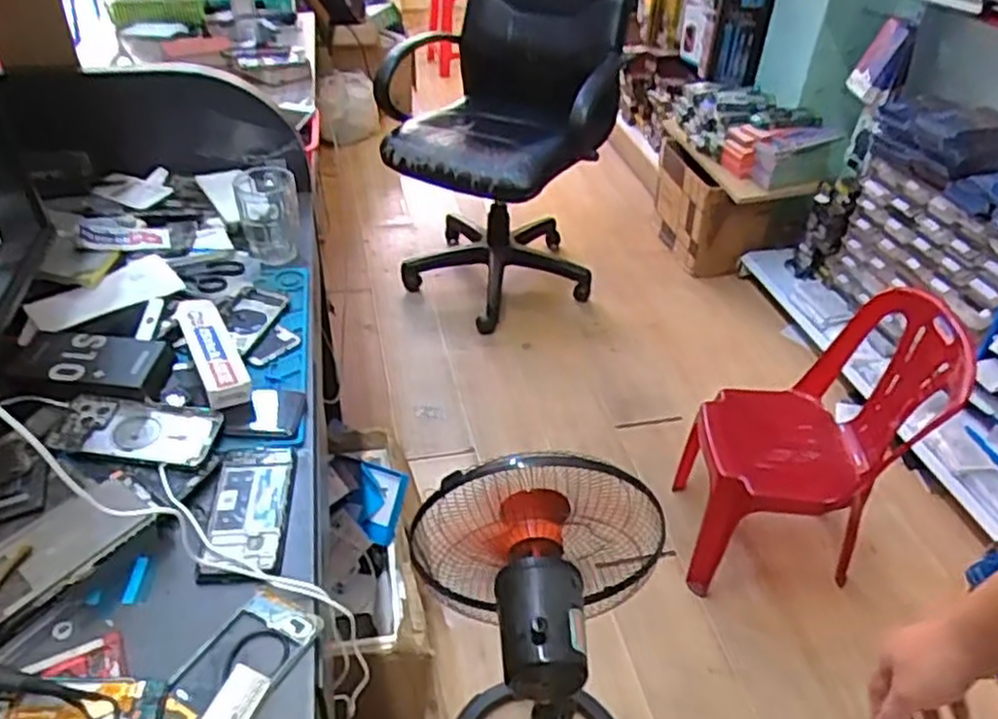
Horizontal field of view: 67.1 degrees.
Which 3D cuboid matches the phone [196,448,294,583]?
[{"bbox_3d":[-0.244,0.146,0.732,0.074,0.008,0.159,-3,39,-6],"label":"phone"}]

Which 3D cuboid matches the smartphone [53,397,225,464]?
[{"bbox_3d":[-0.382,0.074,0.792,0.163,0.011,0.076,4,45,-2],"label":"smartphone"}]

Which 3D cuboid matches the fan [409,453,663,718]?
[{"bbox_3d":[0.066,0.446,1.084,0.328,0.677,0.321,-8,40,-10],"label":"fan"}]

